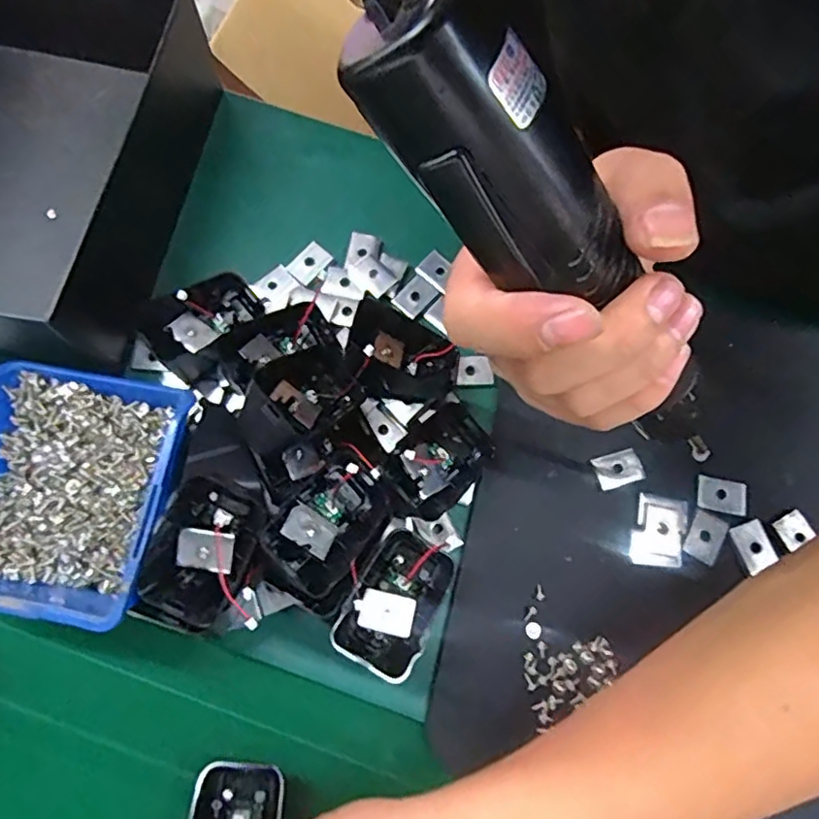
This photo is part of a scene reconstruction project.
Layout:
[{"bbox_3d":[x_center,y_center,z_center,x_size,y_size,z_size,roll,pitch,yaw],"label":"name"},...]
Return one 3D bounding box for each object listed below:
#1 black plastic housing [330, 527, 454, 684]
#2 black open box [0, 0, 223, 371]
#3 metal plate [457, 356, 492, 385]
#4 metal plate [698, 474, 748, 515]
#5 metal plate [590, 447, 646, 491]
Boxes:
[{"bbox_3d":[-0.008,0.102,0.327,0.044,0.031,0.070,28,74,6],"label":"black plastic housing"},{"bbox_3d":[-0.244,-0.168,0.379,0.184,0.088,0.256,12,73,1],"label":"black open box"},{"bbox_3d":[0.041,-0.024,0.386,0.022,0.006,0.018,-3,72,-3],"label":"metal plate"},{"bbox_3d":[0.184,0.050,0.361,0.027,0.004,0.020,12,73,1],"label":"metal plate"},{"bbox_3d":[0.124,0.035,0.364,0.027,0.004,0.019,-14,75,-7],"label":"metal plate"}]

